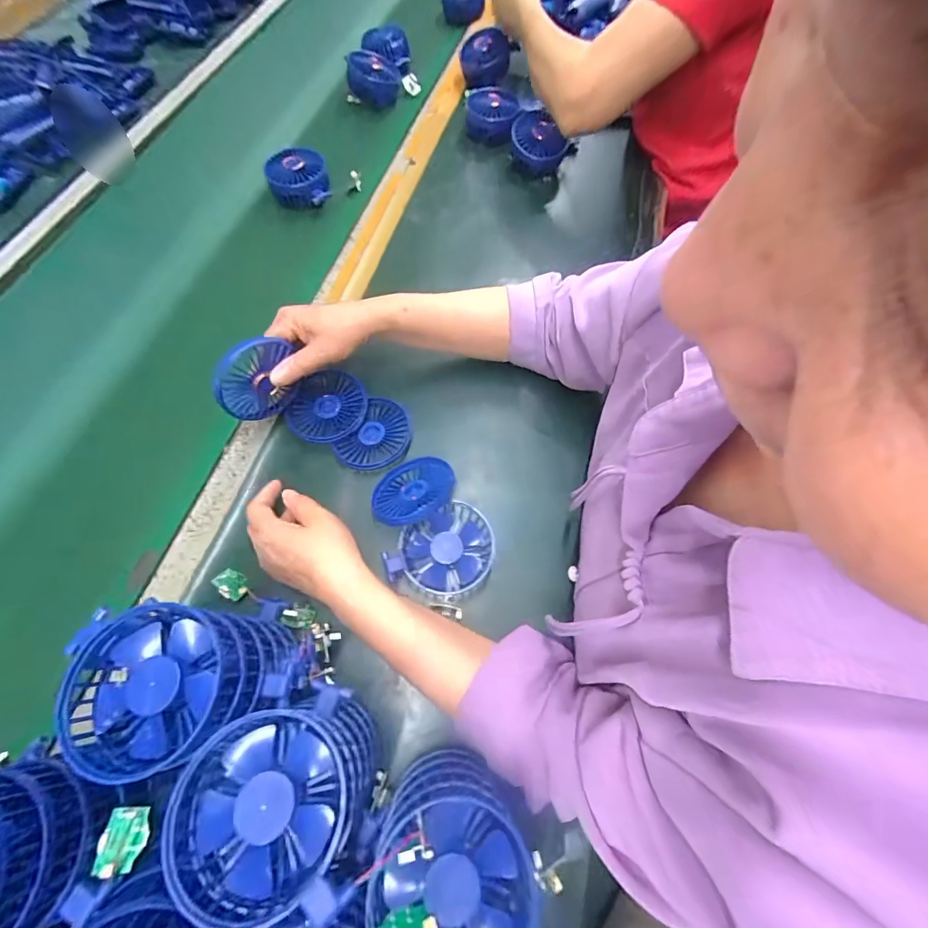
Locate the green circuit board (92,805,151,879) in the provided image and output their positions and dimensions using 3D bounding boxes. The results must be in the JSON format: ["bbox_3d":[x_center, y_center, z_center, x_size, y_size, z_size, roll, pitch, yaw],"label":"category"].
[{"bbox_3d":[-0.204,0.225,0.253,0.024,0.004,0.031,9,49,-28],"label":"green circuit board"}]

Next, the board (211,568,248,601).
[{"bbox_3d":[-0.221,0.113,0.397,0.034,0.006,0.023,27,68,11],"label":"board"}]

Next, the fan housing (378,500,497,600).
[{"bbox_3d":[-0.024,0.087,0.421,0.105,0.028,0.084,-7,66,-4],"label":"fan housing"}]

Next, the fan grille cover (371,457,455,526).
[{"bbox_3d":[-0.052,0.027,0.430,0.085,0.010,0.084,-20,42,-2],"label":"fan grille cover"}]

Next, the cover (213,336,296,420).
[{"bbox_3d":[-0.199,-0.080,0.406,0.079,0.074,0.021,-29,69,-13],"label":"cover"}]

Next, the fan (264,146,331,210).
[{"bbox_3d":[-0.245,-0.423,0.627,0.088,0.043,0.086,-12,66,-6],"label":"fan"}]

